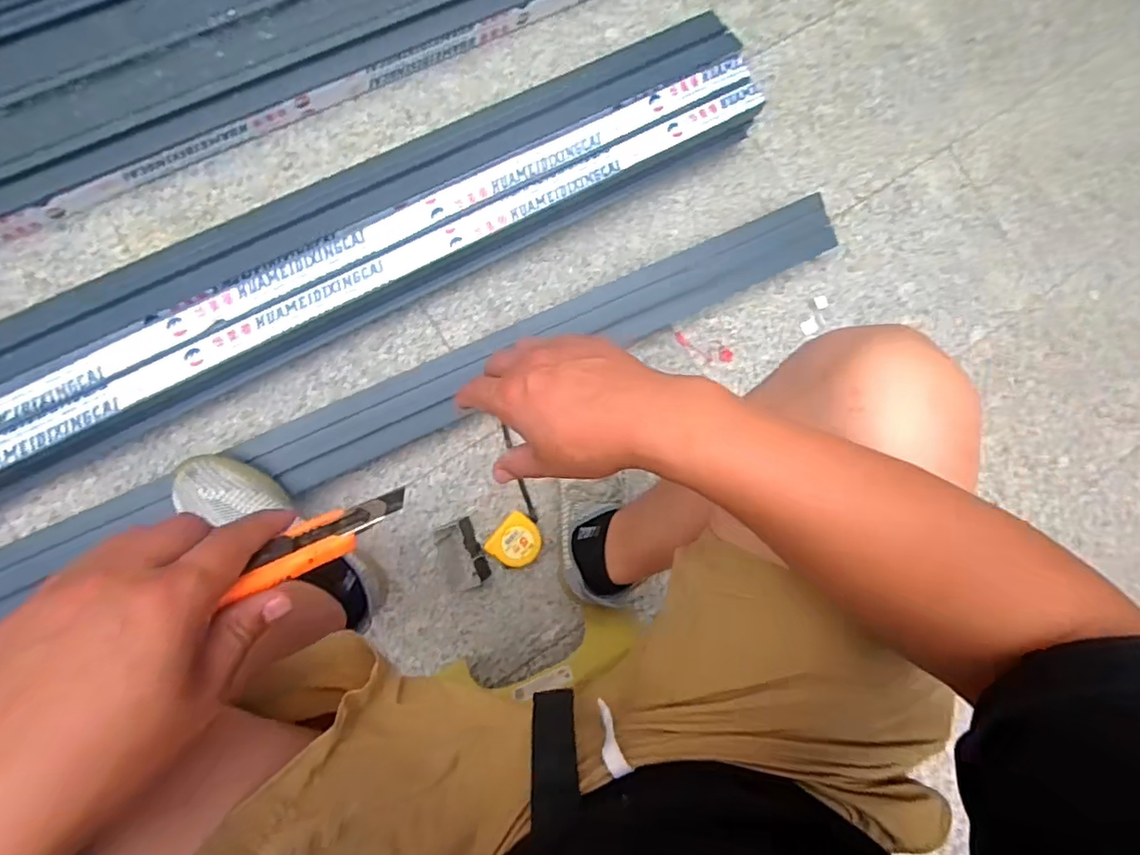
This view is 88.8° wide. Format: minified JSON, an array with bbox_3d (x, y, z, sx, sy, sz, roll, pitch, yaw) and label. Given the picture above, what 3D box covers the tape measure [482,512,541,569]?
[{"bbox_3d":[-0.073,0.158,0.803,0.064,0.033,0.067,43,81,-2],"label":"tape measure"}]

